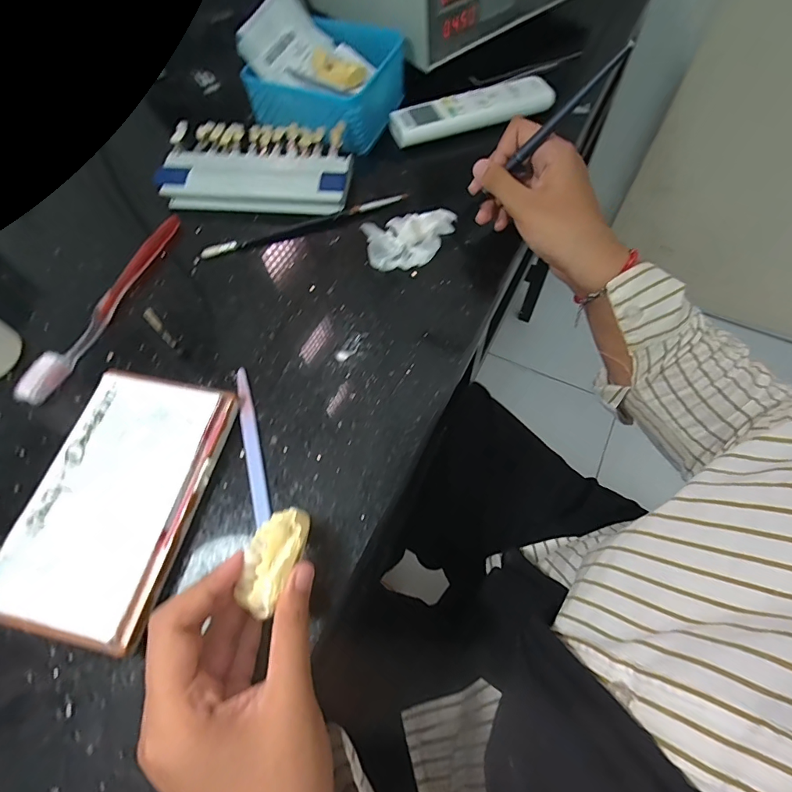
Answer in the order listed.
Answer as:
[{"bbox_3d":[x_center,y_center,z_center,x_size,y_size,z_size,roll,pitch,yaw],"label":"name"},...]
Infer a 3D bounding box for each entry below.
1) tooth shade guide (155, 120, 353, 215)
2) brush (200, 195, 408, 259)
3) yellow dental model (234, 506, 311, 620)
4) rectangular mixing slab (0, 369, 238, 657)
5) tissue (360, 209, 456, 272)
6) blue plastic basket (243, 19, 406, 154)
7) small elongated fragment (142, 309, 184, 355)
[{"bbox_3d":[-0.127,-0.215,0.407,0.169,0.023,0.097,0,63,5],"label":"tooth shade guide"},{"bbox_3d":[-0.079,-0.151,0.383,0.181,0.014,0.009,-19,63,-5],"label":"brush"},{"bbox_3d":[-0.060,0.080,0.220,0.024,0.017,0.051,16,57,6],"label":"yellow dental model"},{"bbox_3d":[-0.166,0.058,0.264,0.091,0.021,0.150,8,64,9],"label":"rectangular mixing slab"},{"bbox_3d":[0.013,-0.132,0.364,0.075,0.014,0.055,-11,63,-1],"label":"tissue"},{"bbox_3d":[-0.066,-0.328,0.460,0.125,0.057,0.143,20,65,11],"label":"blue plastic basket"},{"bbox_3d":[-0.159,-0.041,0.305,0.007,0.056,0.008,-40,67,-15],"label":"small elongated fragment"}]

